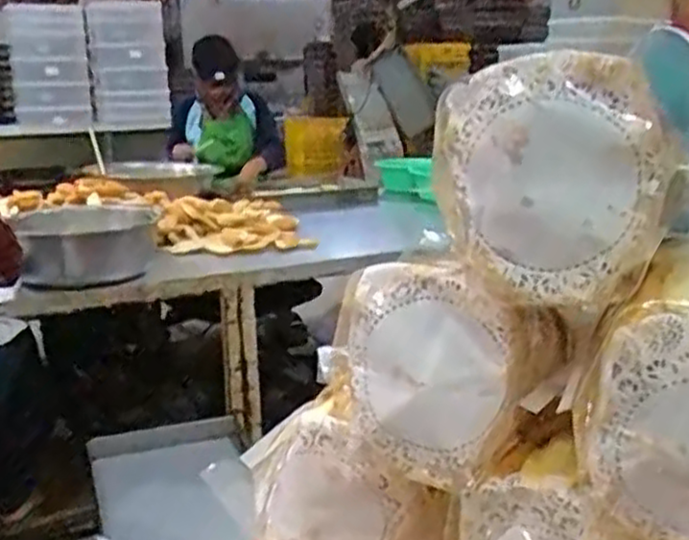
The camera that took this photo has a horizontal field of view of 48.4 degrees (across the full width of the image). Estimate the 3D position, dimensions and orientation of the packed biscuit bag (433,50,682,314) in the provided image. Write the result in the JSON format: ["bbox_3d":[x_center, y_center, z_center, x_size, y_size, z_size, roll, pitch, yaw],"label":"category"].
[{"bbox_3d":[0.095,-0.045,0.359,0.104,0.110,0.054,1,14,7],"label":"packed biscuit bag"}]

